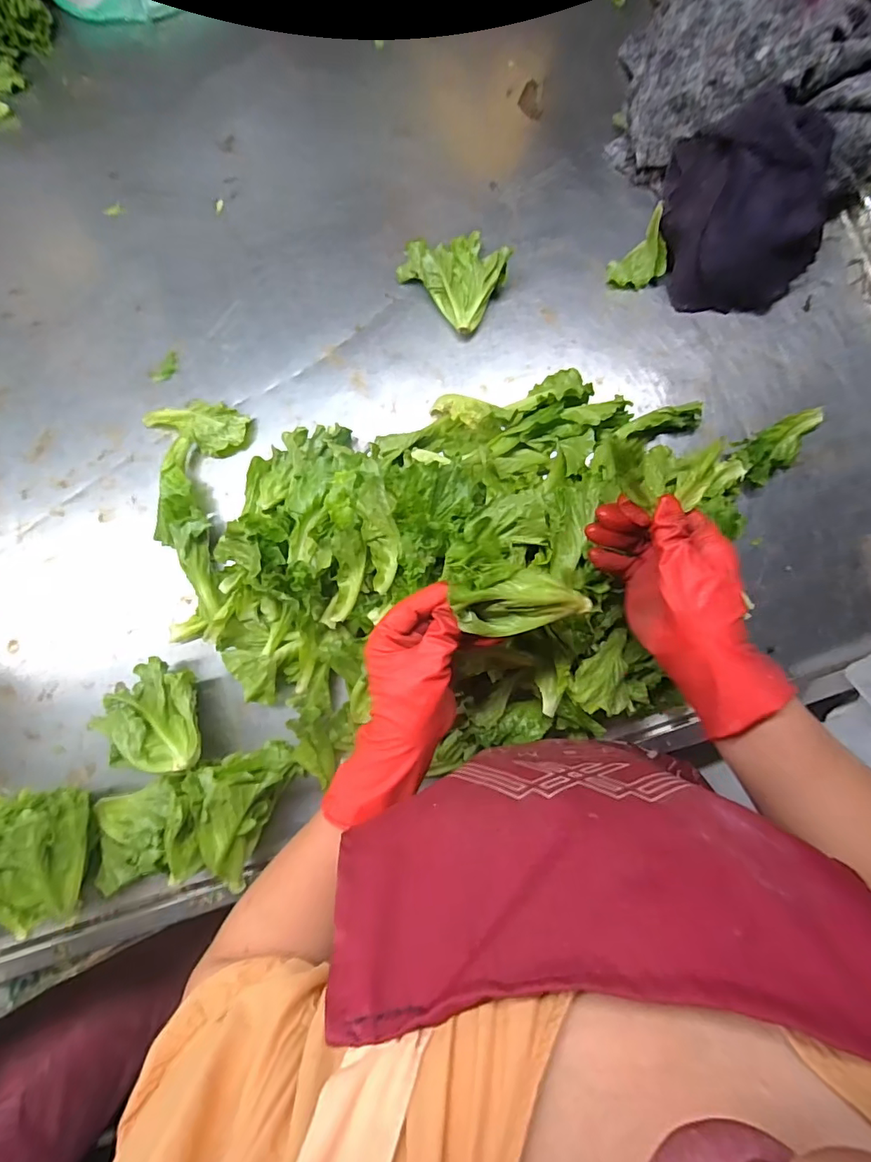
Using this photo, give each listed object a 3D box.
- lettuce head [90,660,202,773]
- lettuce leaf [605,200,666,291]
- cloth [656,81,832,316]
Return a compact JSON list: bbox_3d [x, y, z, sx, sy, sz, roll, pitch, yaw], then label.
[{"bbox_3d":[-0.277,0.131,0.473,0.104,0.052,0.100,-11,83,3],"label":"lettuce head"},{"bbox_3d":[0.204,-0.323,0.483,0.047,0.059,0.037,-29,83,0],"label":"lettuce leaf"},{"bbox_3d":[0.296,-0.342,0.460,0.161,0.103,0.128,18,85,5],"label":"cloth"}]

